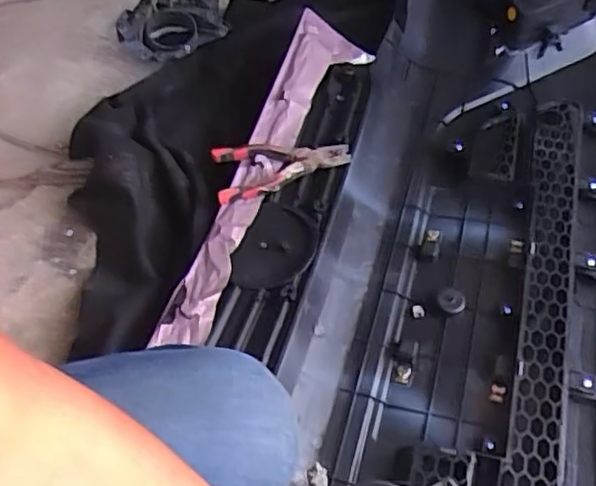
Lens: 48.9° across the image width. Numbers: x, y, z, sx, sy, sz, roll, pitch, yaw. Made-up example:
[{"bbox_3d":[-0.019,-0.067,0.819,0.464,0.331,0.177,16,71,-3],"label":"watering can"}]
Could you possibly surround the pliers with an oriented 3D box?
[{"bbox_3d":[-0.022,-0.108,0.936,0.192,0.020,0.087,-8,52,0],"label":"pliers"}]

